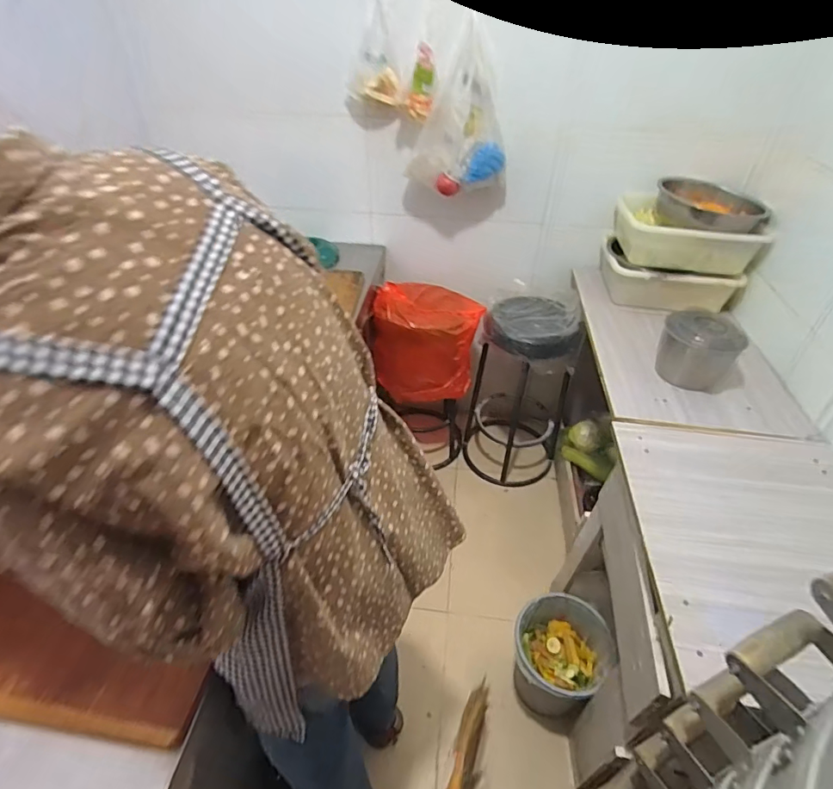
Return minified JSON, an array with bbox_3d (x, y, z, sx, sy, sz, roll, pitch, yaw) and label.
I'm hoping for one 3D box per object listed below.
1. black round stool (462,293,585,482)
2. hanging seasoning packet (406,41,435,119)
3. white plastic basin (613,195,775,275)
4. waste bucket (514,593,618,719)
[{"bbox_3d":[0.392,-0.012,1.809,0.354,0.695,0.375,1,42,-1],"label":"black round stool"},{"bbox_3d":[0.015,-0.926,1.417,0.076,0.194,0.050,8,7,8],"label":"hanging seasoning packet"},{"bbox_3d":[0.835,-0.498,1.502,0.392,0.126,0.278,7,42,7],"label":"white plastic basin"},{"bbox_3d":[0.364,0.701,1.275,0.223,0.250,0.235,1,42,-1],"label":"waste bucket"}]

